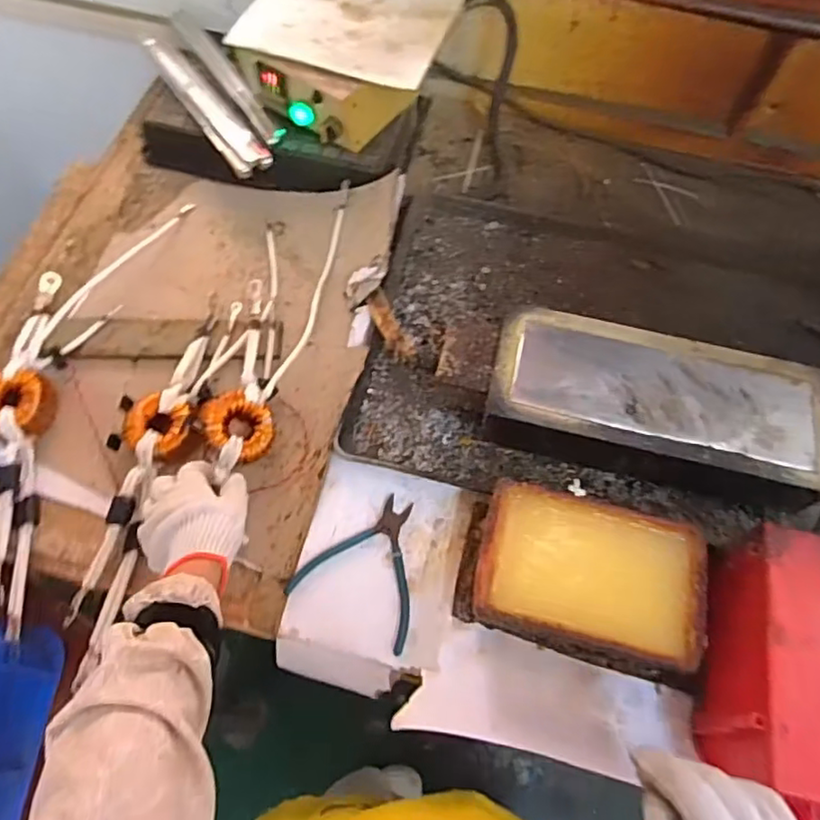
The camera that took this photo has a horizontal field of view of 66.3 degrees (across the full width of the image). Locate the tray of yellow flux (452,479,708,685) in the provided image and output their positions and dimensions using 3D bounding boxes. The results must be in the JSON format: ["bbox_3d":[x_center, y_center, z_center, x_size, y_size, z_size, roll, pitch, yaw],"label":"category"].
[{"bbox_3d":[0.158,0.158,0.594,0.211,0.067,0.137,13,63,5],"label":"tray of yellow flux"}]

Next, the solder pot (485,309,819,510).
[{"bbox_3d":[0.252,0.004,0.664,0.339,0.090,0.161,11,63,4],"label":"solder pot"}]

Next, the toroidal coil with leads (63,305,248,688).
[{"bbox_3d":[-0.278,0.040,0.688,0.084,0.042,0.390,14,66,5],"label":"toroidal coil with leads"}]

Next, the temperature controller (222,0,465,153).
[{"bbox_3d":[-0.088,-0.474,0.840,0.254,0.092,0.226,22,64,9],"label":"temperature controller"}]

